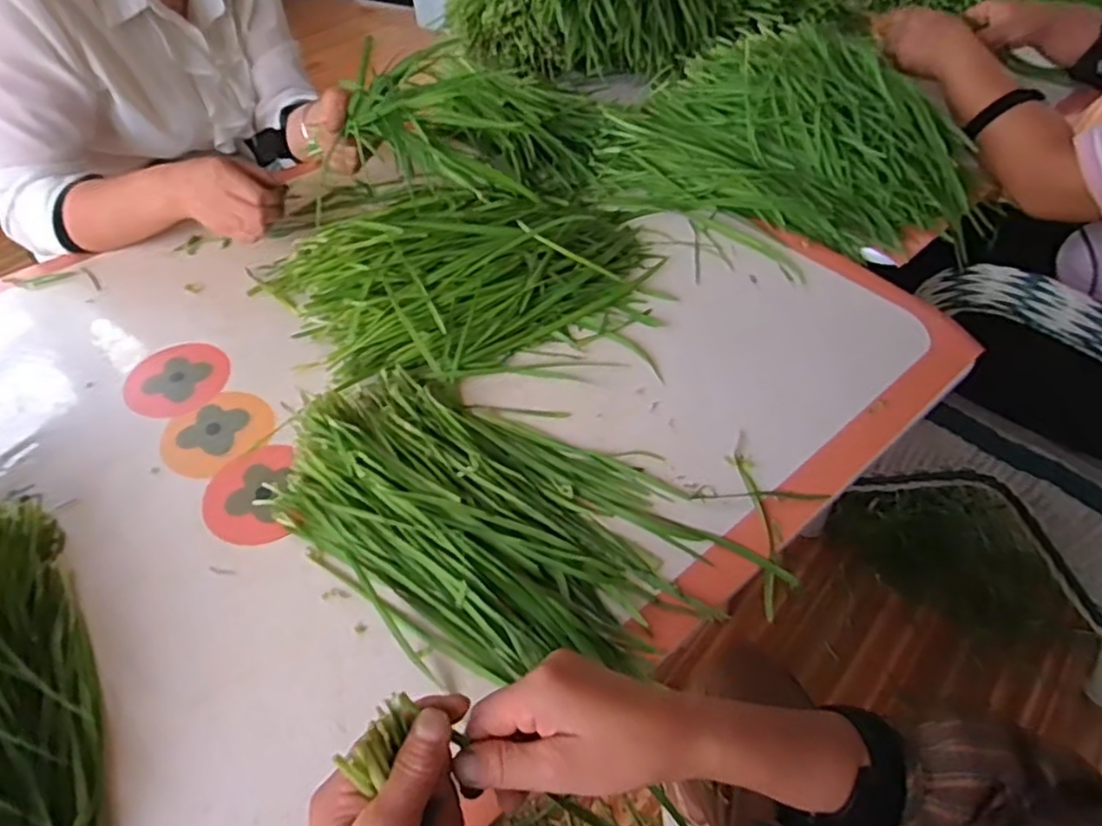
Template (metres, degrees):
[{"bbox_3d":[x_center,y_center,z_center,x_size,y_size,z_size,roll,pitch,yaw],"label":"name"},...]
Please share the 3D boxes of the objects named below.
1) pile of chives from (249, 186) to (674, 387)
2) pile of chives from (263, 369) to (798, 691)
[{"bbox_3d":[-0.077,-0.140,0.689,0.389,0.081,0.235,-17,49,-12],"label":"pile of chives"},{"bbox_3d":[-0.039,0.082,0.526,0.358,0.038,0.198,20,52,20],"label":"pile of chives"}]

